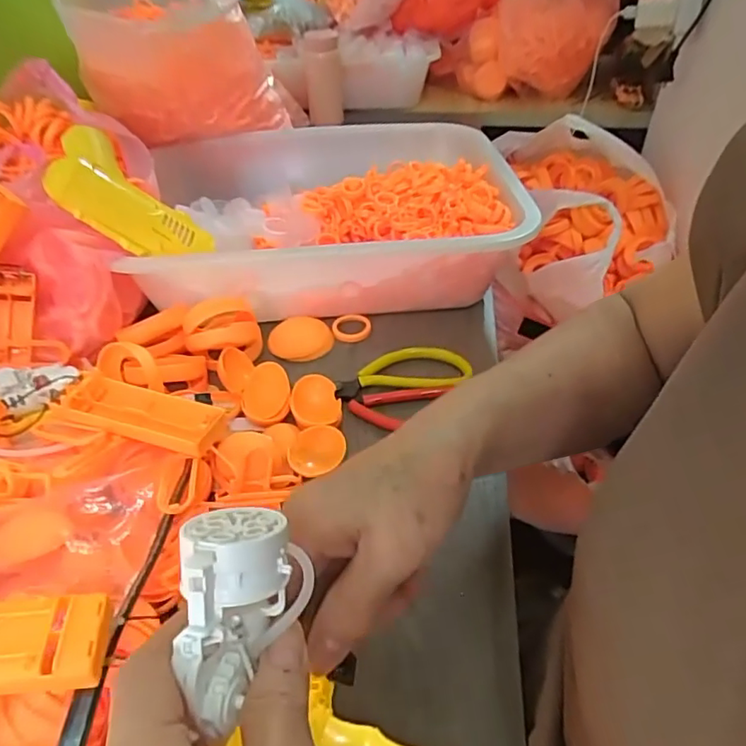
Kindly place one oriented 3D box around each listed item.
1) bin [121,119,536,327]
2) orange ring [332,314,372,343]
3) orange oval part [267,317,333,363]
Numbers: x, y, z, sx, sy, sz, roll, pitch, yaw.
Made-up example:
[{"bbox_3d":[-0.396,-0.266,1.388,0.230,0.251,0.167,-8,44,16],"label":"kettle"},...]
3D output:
[{"bbox_3d":[-0.048,-0.168,0.562,0.352,0.083,0.308,-6,42,-5],"label":"bin"},{"bbox_3d":[-0.019,-0.041,0.500,0.034,0.008,0.034,-1,42,1],"label":"orange ring"},{"bbox_3d":[-0.065,-0.030,0.484,0.057,0.009,0.053,-1,42,0],"label":"orange oval part"}]

